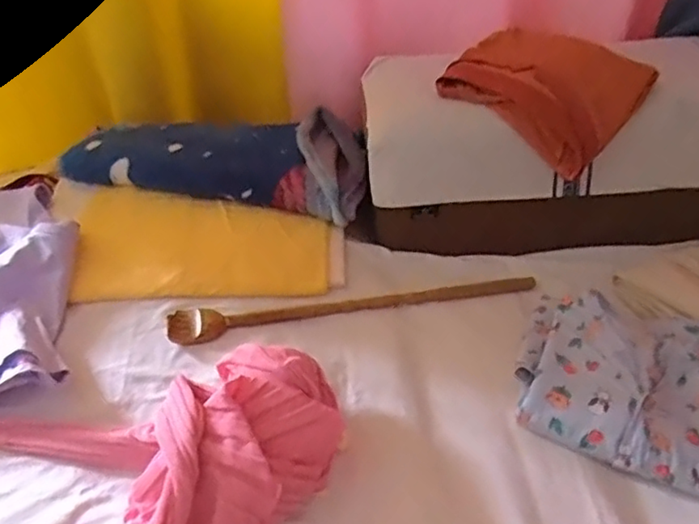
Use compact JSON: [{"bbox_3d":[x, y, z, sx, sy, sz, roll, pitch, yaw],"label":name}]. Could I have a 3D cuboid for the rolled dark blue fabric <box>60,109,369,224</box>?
[{"bbox_3d":[-0.180,-0.162,0.887,0.431,0.064,0.188,8,40,11],"label":"rolled dark blue fabric"}]

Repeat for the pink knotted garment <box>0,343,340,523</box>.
[{"bbox_3d":[-0.234,0.187,0.532,0.293,0.076,0.446,30,49,33],"label":"pink knotted garment"}]

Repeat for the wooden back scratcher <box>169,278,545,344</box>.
[{"bbox_3d":[0.013,0.053,0.725,0.448,0.038,0.048,-8,40,-8],"label":"wooden back scratcher"}]

